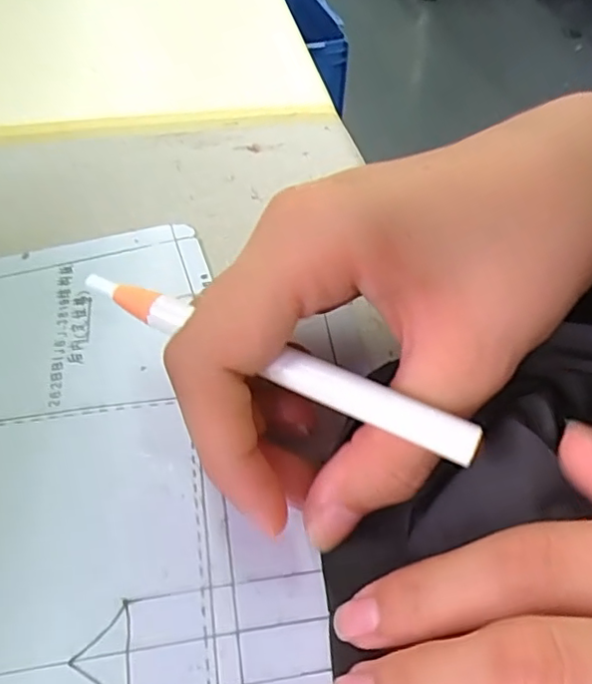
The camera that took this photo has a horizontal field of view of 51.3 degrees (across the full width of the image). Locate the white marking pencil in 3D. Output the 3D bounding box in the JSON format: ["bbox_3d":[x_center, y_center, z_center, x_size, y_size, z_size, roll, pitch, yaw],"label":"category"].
[{"bbox_3d":[-0.006,0.003,0.148,0.102,0.006,0.008,23,53,15],"label":"white marking pencil"}]

